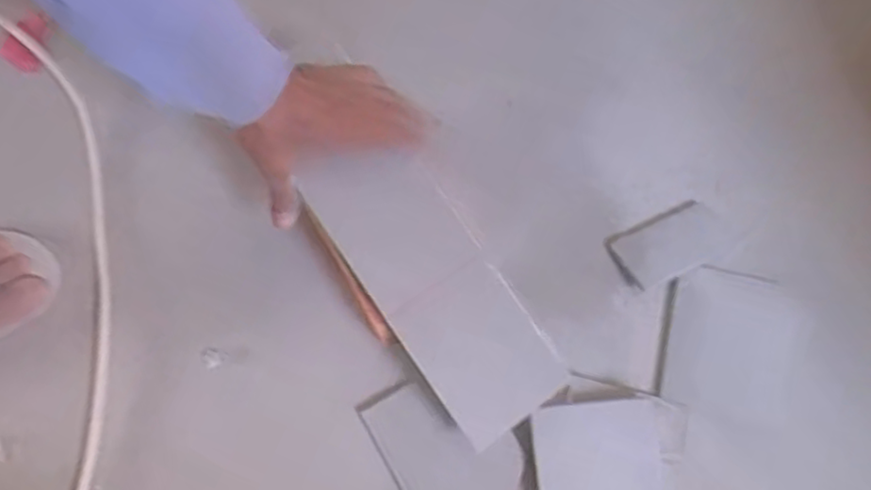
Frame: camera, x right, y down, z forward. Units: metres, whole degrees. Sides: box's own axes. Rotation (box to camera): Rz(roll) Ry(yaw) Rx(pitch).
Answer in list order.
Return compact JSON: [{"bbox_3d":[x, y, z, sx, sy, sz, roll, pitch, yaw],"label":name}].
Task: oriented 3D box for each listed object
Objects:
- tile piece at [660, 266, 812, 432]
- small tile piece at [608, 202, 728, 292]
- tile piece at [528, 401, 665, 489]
[{"bbox_3d":[0.255,0.085,0.590,0.113,0.009,0.124,12,70,4],"label":"tile piece"},{"bbox_3d":[0.210,0.001,0.617,0.101,0.010,0.054,-23,72,-9],"label":"small tile piece"},{"bbox_3d":[0.130,0.186,0.542,0.100,0.010,0.123,-5,83,-7],"label":"tile piece"}]

